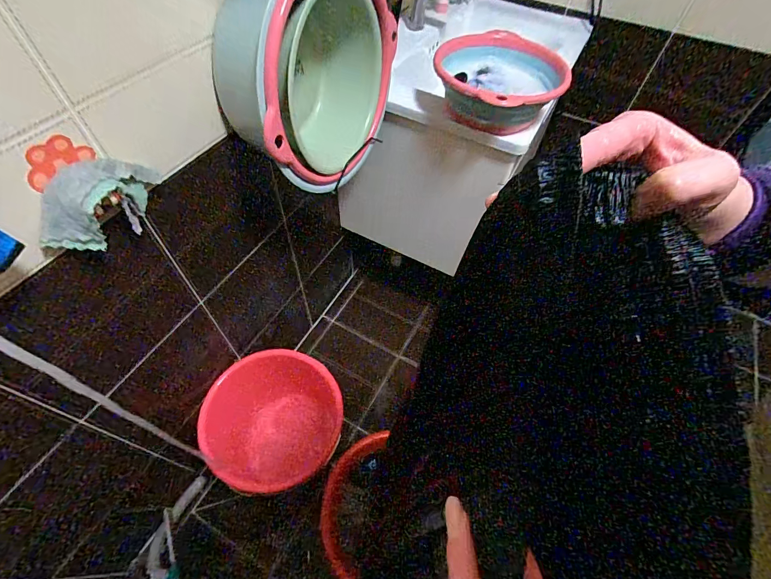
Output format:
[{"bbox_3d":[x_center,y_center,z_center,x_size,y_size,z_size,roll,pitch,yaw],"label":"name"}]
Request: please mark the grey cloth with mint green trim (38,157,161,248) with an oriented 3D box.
[{"bbox_3d":[-0.392,-0.128,0.527,0.050,0.093,0.181,21,57,11],"label":"grey cloth with mint green trim"}]

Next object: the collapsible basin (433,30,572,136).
[{"bbox_3d":[0.235,-0.420,0.769,0.233,0.109,0.302,25,58,14],"label":"collapsible basin"}]

